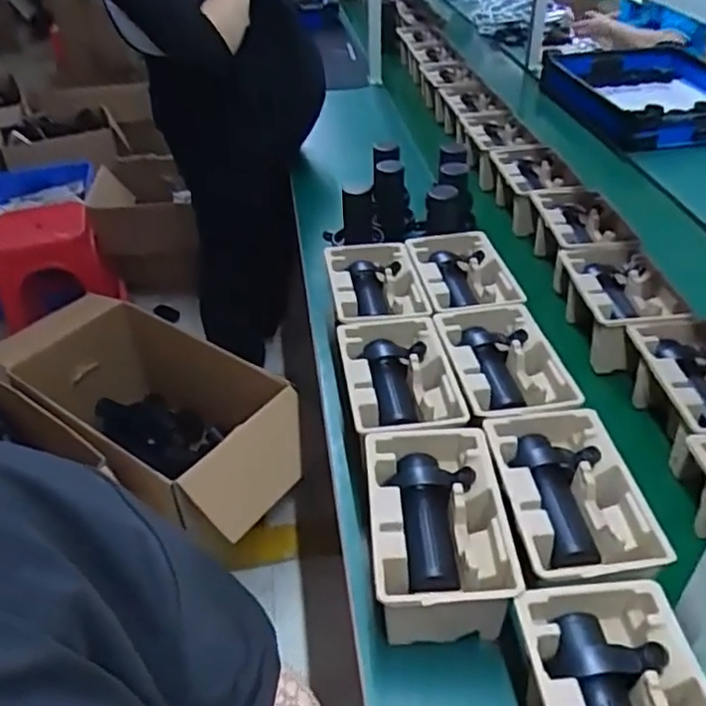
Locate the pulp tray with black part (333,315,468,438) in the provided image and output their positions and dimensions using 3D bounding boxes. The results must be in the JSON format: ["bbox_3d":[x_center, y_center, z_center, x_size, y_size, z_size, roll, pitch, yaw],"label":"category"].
[{"bbox_3d":[0.063,0.037,0.896,0.143,0.055,0.223,-6,39,-5],"label":"pulp tray with black part"}]

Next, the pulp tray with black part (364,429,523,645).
[{"bbox_3d":[0.093,0.200,0.740,0.147,0.087,0.227,-3,39,-1],"label":"pulp tray with black part"}]

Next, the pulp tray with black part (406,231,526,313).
[{"bbox_3d":[0.180,-0.123,1.090,0.150,0.056,0.235,-7,39,-6],"label":"pulp tray with black part"}]

